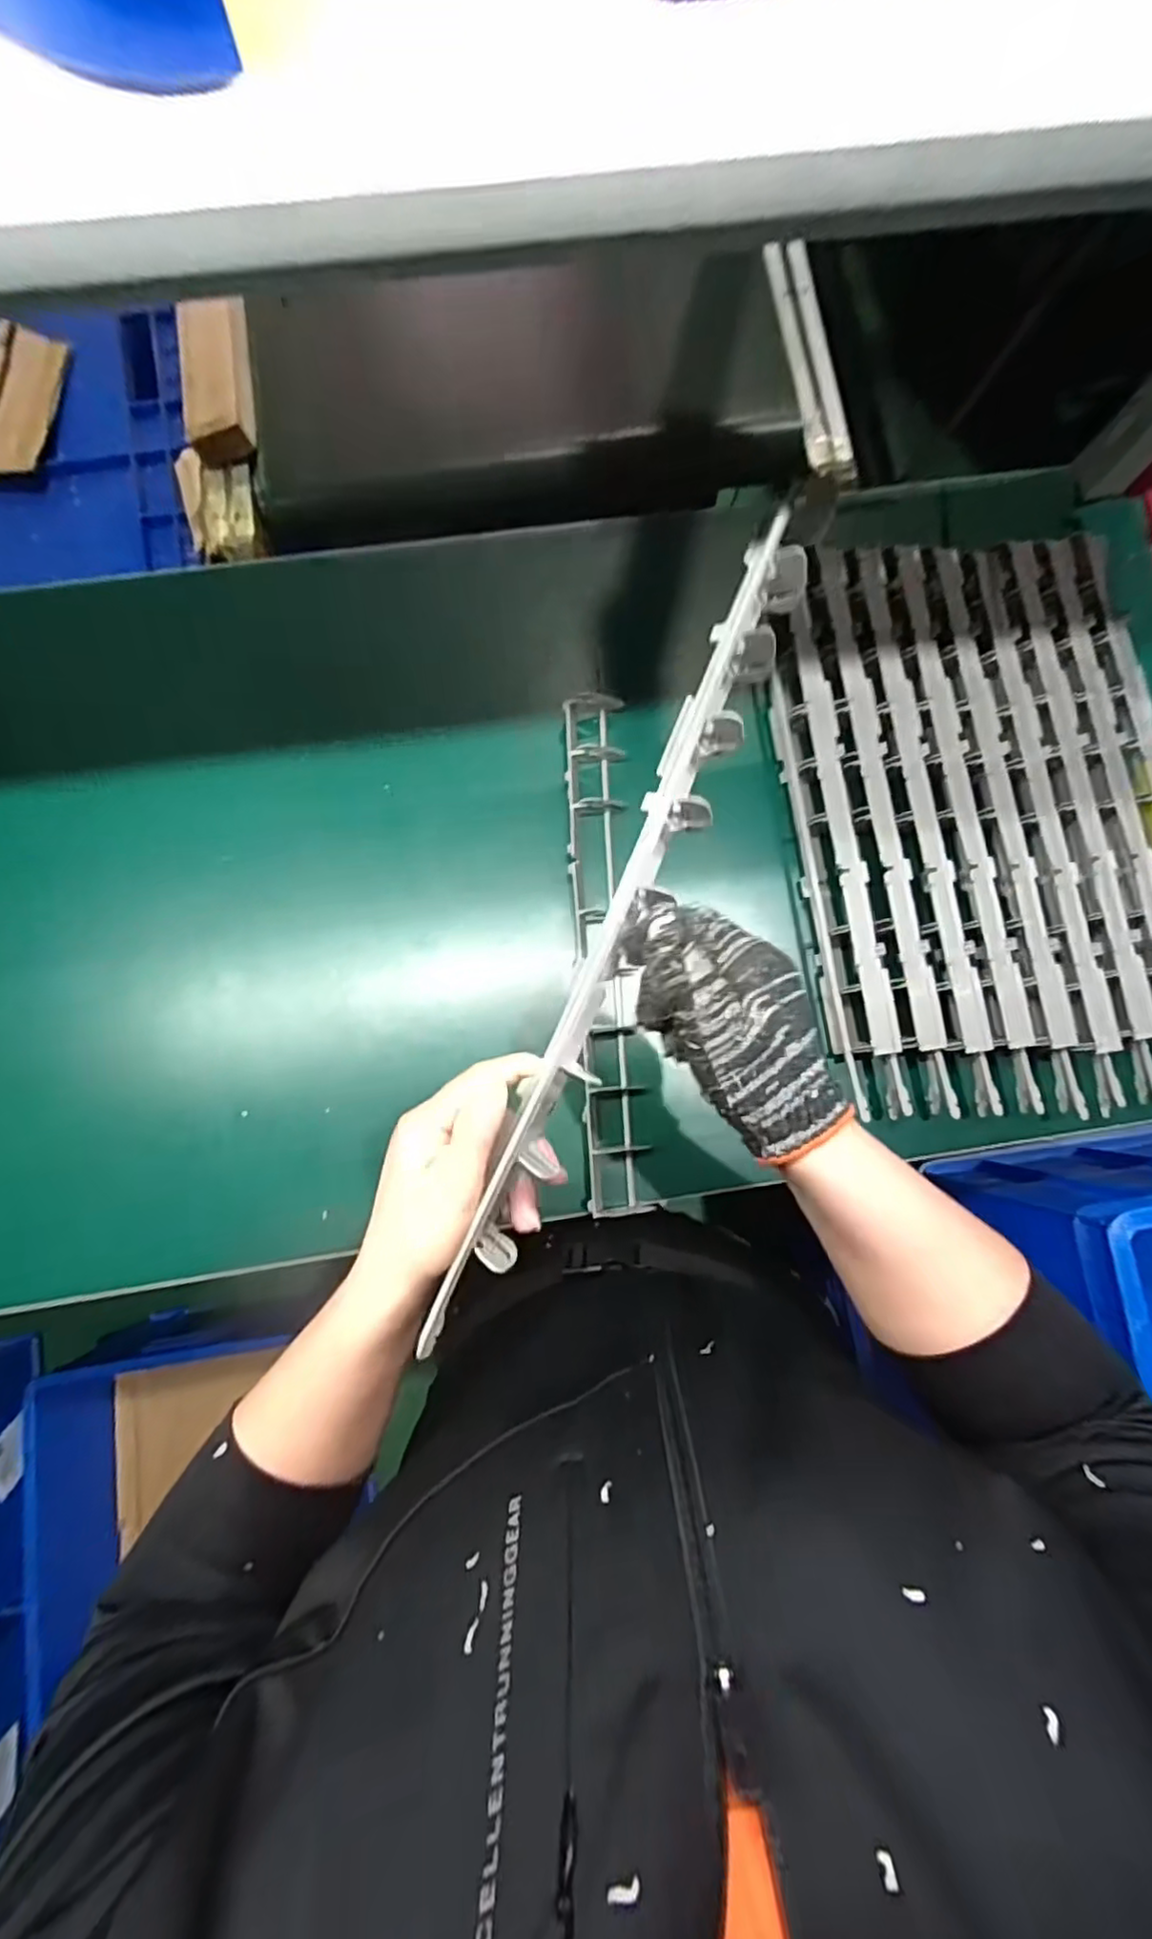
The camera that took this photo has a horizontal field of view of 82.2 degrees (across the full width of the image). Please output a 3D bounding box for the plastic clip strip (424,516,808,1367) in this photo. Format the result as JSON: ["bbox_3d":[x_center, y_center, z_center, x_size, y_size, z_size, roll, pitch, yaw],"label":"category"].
[{"bbox_3d":[0.028,-0.030,0.331,0.032,0.058,0.437,24,84,3],"label":"plastic clip strip"}]

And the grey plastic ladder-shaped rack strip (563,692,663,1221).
[{"bbox_3d":[0.022,-0.021,0.536,0.048,0.024,0.419,-3,82,-1],"label":"grey plastic ladder-shaped rack strip"}]

